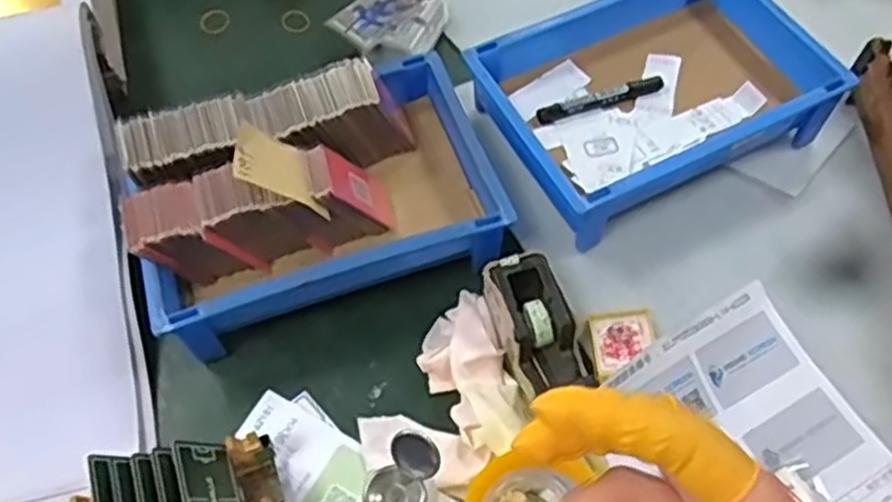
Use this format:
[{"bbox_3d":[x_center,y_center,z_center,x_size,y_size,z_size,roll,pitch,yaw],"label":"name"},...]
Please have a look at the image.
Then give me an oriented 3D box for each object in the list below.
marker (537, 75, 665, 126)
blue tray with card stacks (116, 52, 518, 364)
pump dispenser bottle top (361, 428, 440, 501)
[{"bbox_3d":[0.152,-0.150,0.765,0.129,0.012,0.019,-17,60,-9],"label":"marker"},{"bbox_3d":[-0.117,-0.052,0.690,0.303,0.120,0.200,-19,62,-10],"label":"blue tray with card stacks"},{"bbox_3d":[-0.028,0.146,0.490,0.041,0.046,0.055,34,65,19],"label":"pump dispenser bottle top"}]

